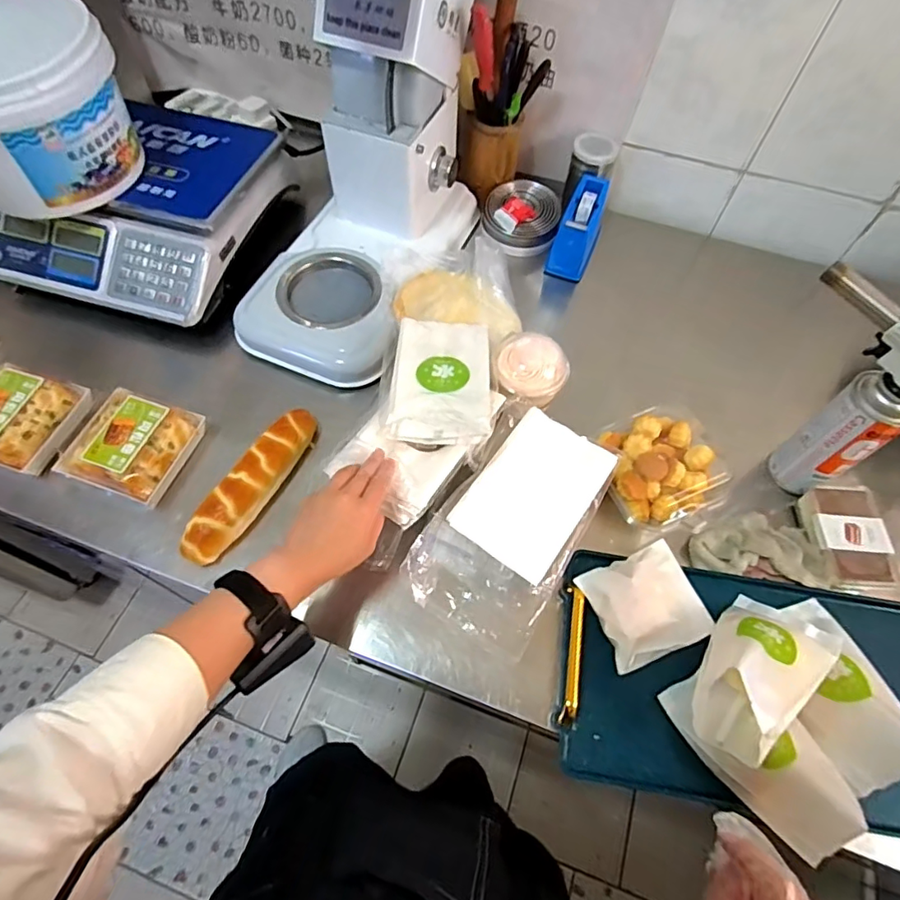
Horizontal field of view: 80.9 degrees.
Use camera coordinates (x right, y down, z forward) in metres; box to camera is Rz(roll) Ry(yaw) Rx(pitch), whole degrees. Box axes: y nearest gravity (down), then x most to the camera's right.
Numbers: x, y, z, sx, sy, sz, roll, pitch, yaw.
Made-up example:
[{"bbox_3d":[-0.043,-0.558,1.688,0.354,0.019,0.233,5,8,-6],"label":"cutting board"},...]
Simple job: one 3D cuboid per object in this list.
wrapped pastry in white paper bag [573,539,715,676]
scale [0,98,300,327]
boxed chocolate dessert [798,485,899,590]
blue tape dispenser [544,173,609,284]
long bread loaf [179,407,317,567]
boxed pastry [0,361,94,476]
[{"bbox_3d":[0.203,0.158,0.542,0.114,0.034,0.099,-19,63,-13],"label":"wrapped pastry in white paper bag"},{"bbox_3d":[-0.435,-0.359,0.755,0.316,0.078,0.339,19,61,7],"label":"scale"},{"bbox_3d":[0.442,0.095,0.585,0.071,0.036,0.108,3,60,-1],"label":"boxed chocolate dessert"},{"bbox_3d":[0.199,-0.337,0.803,0.062,0.093,0.130,22,62,9],"label":"blue tape dispenser"},{"bbox_3d":[-0.225,0.036,0.602,0.047,0.035,0.203,28,63,12],"label":"long bread loaf"},{"bbox_3d":[-0.504,-0.038,0.622,0.130,0.061,0.120,15,61,6],"label":"boxed pastry"}]

